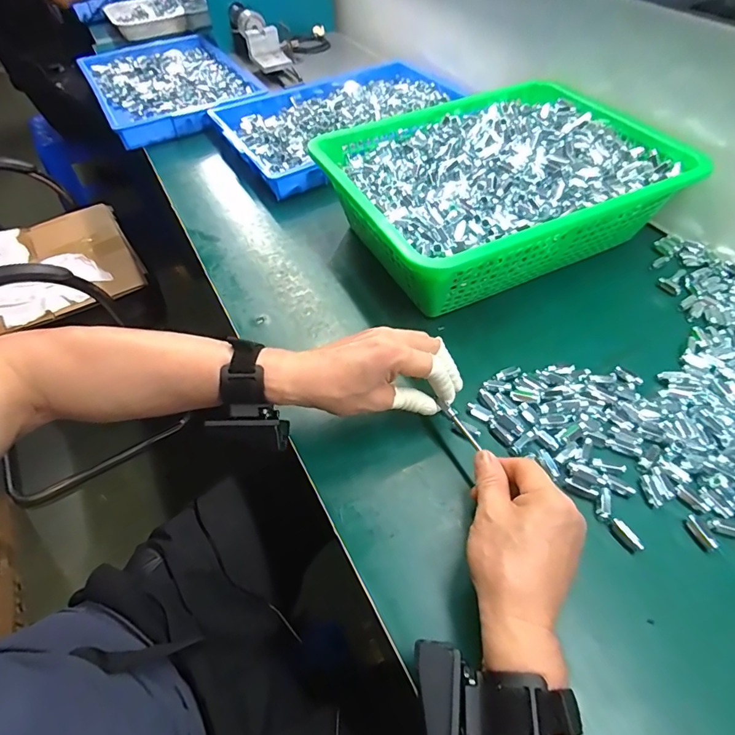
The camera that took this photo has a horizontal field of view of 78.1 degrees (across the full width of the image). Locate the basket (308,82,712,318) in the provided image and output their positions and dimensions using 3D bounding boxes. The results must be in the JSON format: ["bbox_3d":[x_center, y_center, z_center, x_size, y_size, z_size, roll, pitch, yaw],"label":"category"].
[{"bbox_3d":[0.162,-0.231,0.583,0.377,0.103,0.293,-22,54,-14],"label":"basket"}]

